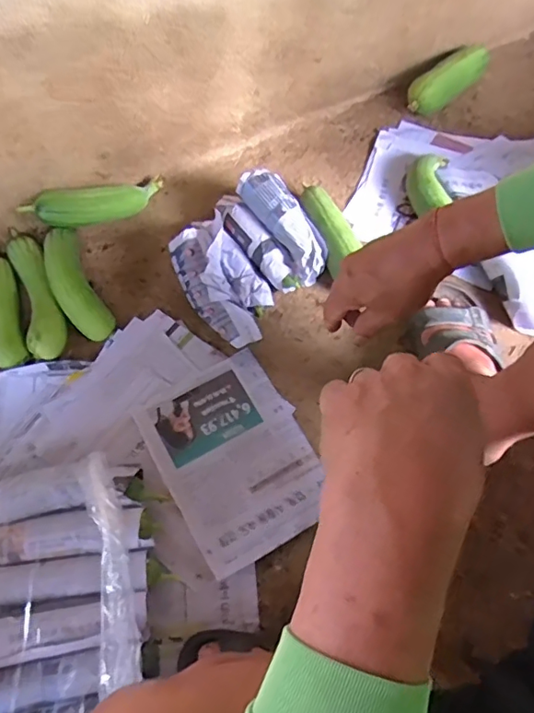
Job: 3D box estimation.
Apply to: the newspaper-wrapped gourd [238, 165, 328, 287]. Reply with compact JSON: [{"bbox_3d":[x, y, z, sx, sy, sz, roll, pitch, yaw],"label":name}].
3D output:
[{"bbox_3d":[0.033,-0.208,0.826,0.073,0.083,0.183,-37,69,-14],"label":"newspaper-wrapped gourd"}]

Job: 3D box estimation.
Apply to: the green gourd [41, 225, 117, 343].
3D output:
[{"bbox_3d":[-0.303,-0.114,0.838,0.064,0.063,0.199,-26,72,-9],"label":"green gourd"}]

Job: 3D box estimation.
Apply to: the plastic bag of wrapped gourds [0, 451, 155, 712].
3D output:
[{"bbox_3d":[-0.287,0.313,0.650,0.280,0.086,0.364,0,70,0],"label":"plastic bag of wrapped gourds"}]

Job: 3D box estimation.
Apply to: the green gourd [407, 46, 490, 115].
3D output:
[{"bbox_3d":[0.343,-0.524,0.997,0.201,0.066,0.061,-40,74,-13],"label":"green gourd"}]

